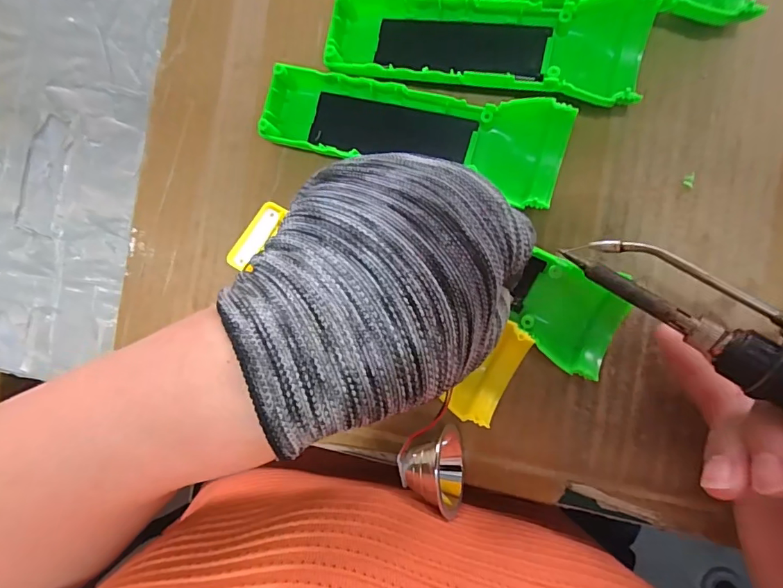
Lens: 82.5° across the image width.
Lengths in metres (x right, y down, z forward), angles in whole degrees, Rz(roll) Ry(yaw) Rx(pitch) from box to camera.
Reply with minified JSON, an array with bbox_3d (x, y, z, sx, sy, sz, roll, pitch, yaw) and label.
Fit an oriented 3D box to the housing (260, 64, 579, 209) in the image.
[{"bbox_3d":[0.010,-0.088,0.241,0.161,0.026,0.043,15,91,10],"label":"housing"}]

